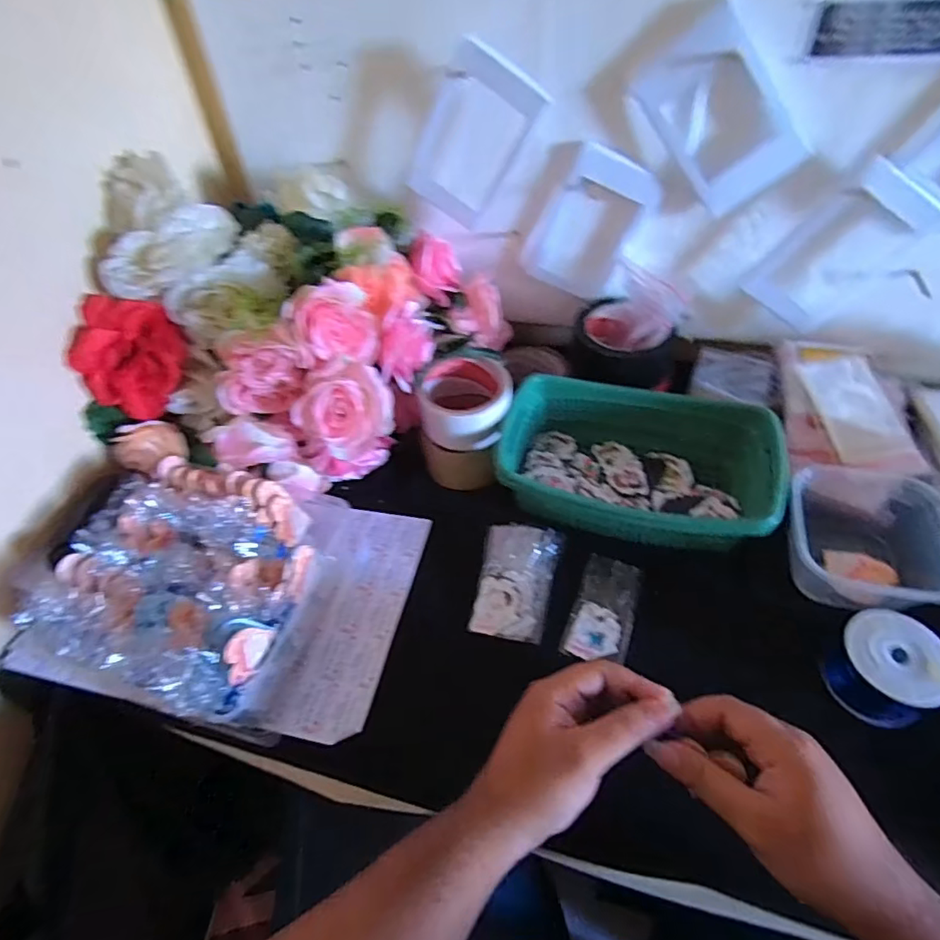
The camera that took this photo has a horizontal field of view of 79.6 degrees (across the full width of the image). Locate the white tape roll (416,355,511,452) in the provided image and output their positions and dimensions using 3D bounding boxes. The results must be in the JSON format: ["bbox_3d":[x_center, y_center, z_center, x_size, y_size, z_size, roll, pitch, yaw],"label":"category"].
[{"bbox_3d":[-0.003,-0.067,0.558,0.086,0.042,0.085,-3,49,3],"label":"white tape roll"}]

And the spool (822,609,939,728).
[{"bbox_3d":[0.307,0.147,0.415,0.068,0.047,0.068,-32,54,-21],"label":"spool"}]

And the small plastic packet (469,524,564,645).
[{"bbox_3d":[0.043,0.097,0.502,0.068,0.014,0.106,10,59,3],"label":"small plastic packet"}]

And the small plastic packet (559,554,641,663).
[{"bbox_3d":[0.117,0.120,0.489,0.052,0.006,0.097,14,52,16],"label":"small plastic packet"}]

